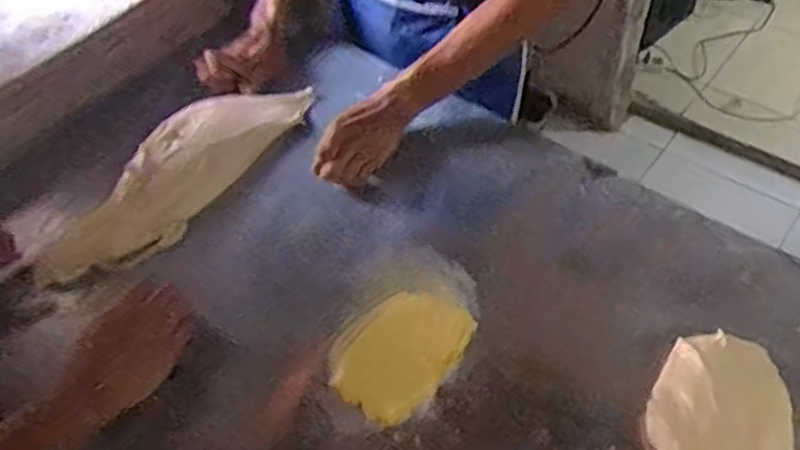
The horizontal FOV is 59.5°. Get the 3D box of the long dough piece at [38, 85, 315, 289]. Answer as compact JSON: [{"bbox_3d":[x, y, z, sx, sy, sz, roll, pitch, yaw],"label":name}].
[{"bbox_3d":[-0.263,-0.069,0.843,0.114,0.051,0.392,28,59,24],"label":"long dough piece"}]

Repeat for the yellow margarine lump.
[{"bbox_3d":[0.001,0.125,0.694,0.105,0.026,0.145,28,59,25],"label":"yellow margarine lump"}]

